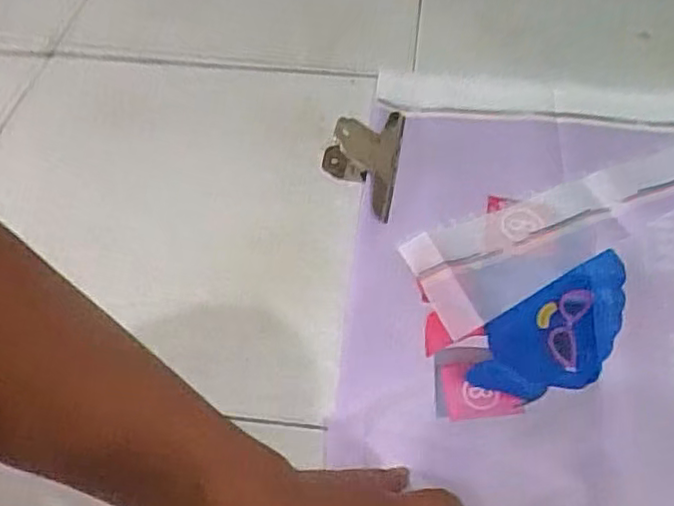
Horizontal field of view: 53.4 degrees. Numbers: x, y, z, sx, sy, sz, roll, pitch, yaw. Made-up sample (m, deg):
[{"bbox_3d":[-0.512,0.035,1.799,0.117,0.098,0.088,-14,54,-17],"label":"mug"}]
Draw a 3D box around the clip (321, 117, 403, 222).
[{"bbox_3d":[0.023,-0.100,0.617,0.066,0.042,0.138,6,51,9],"label":"clip"}]

